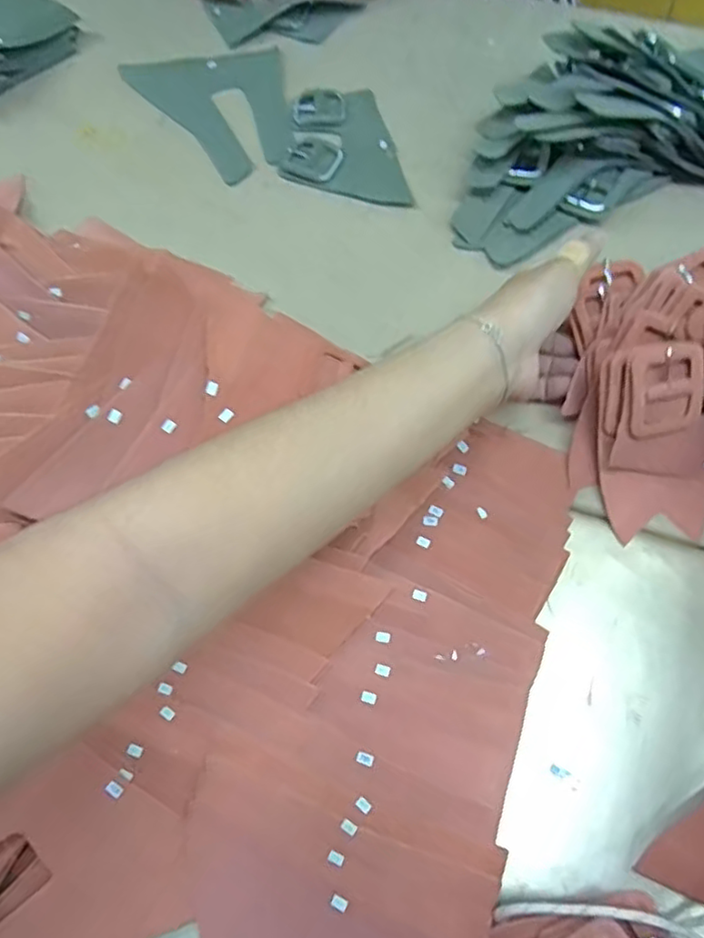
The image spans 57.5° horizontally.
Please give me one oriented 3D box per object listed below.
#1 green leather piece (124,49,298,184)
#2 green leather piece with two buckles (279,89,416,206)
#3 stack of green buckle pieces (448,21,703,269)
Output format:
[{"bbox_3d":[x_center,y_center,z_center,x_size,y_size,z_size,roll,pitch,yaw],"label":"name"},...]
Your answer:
[{"bbox_3d":[-0.111,-0.345,0.599,0.130,0.006,0.187,-34,69,-13],"label":"green leather piece"},{"bbox_3d":[-0.012,-0.280,0.559,0.097,0.006,0.142,-12,65,-4],"label":"green leather piece with two buckles"},{"bbox_3d":[0.205,-0.244,0.498,0.216,0.069,0.202,27,69,13],"label":"stack of green buckle pieces"}]

